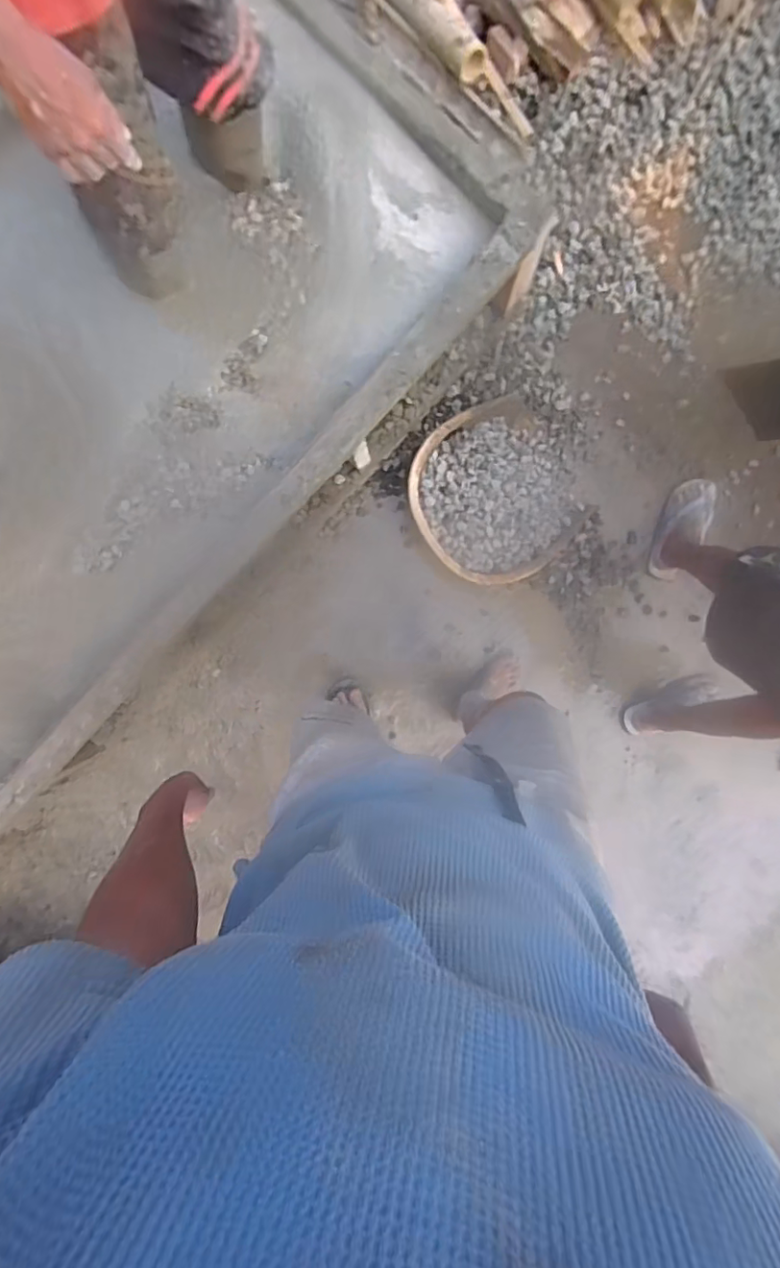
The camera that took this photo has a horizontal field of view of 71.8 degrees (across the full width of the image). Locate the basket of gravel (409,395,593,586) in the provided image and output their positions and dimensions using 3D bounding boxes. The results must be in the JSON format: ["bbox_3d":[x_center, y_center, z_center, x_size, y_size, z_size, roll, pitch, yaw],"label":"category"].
[{"bbox_3d":[0.291,-0.362,1.368,0.467,0.107,0.416,-35,93,1],"label":"basket of gravel"}]

